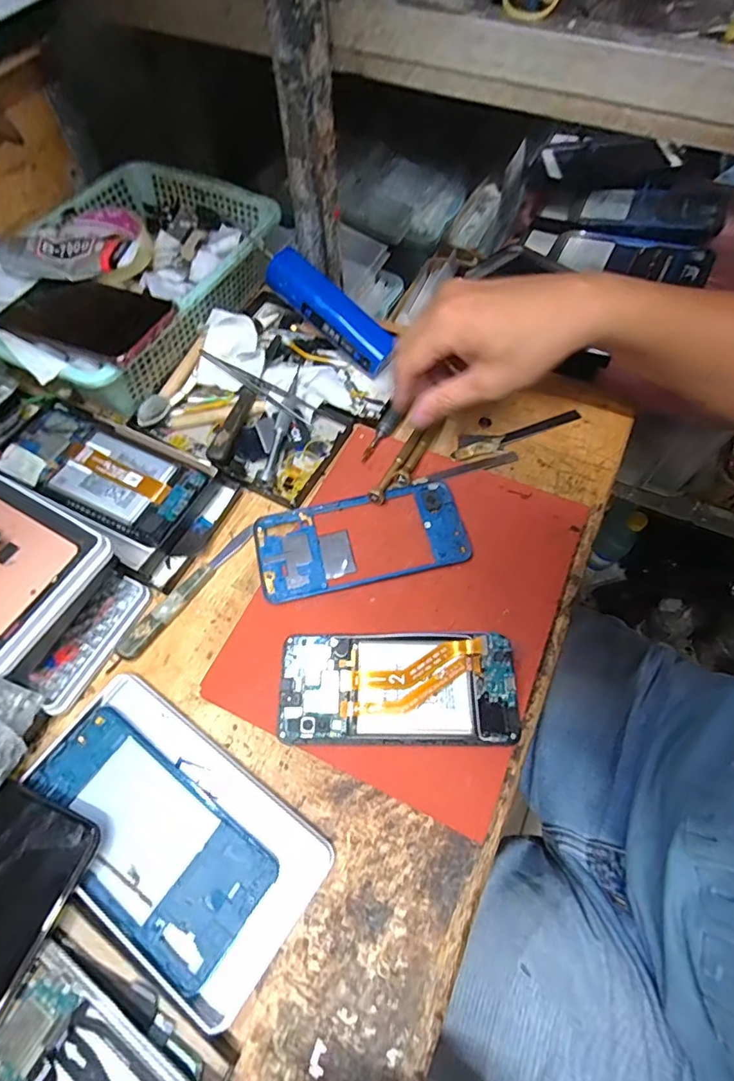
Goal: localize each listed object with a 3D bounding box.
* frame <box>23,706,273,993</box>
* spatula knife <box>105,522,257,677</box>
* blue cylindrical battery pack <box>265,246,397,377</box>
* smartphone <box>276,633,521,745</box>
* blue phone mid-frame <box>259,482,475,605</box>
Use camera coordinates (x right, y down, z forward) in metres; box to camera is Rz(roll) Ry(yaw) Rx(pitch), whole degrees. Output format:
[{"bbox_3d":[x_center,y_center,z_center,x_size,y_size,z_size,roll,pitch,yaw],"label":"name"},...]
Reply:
[{"bbox_3d":[-0.133,0.174,0.304,0.156,0.012,0.075,33,67,16],"label":"frame"},{"bbox_3d":[-0.136,0.039,0.386,0.016,0.009,0.137,35,67,17],"label":"spatula knife"},{"bbox_3d":[-0.032,-0.210,0.472,0.132,0.028,0.037,40,67,-5],"label":"blue cylindrical battery pack"},{"bbox_3d":[0.020,0.094,0.336,0.152,0.015,0.068,0,62,0],"label":"smartphone"},{"bbox_3d":[-0.004,-0.002,0.396,0.159,0.005,0.074,-12,65,-5],"label":"blue phone mid-frame"}]

